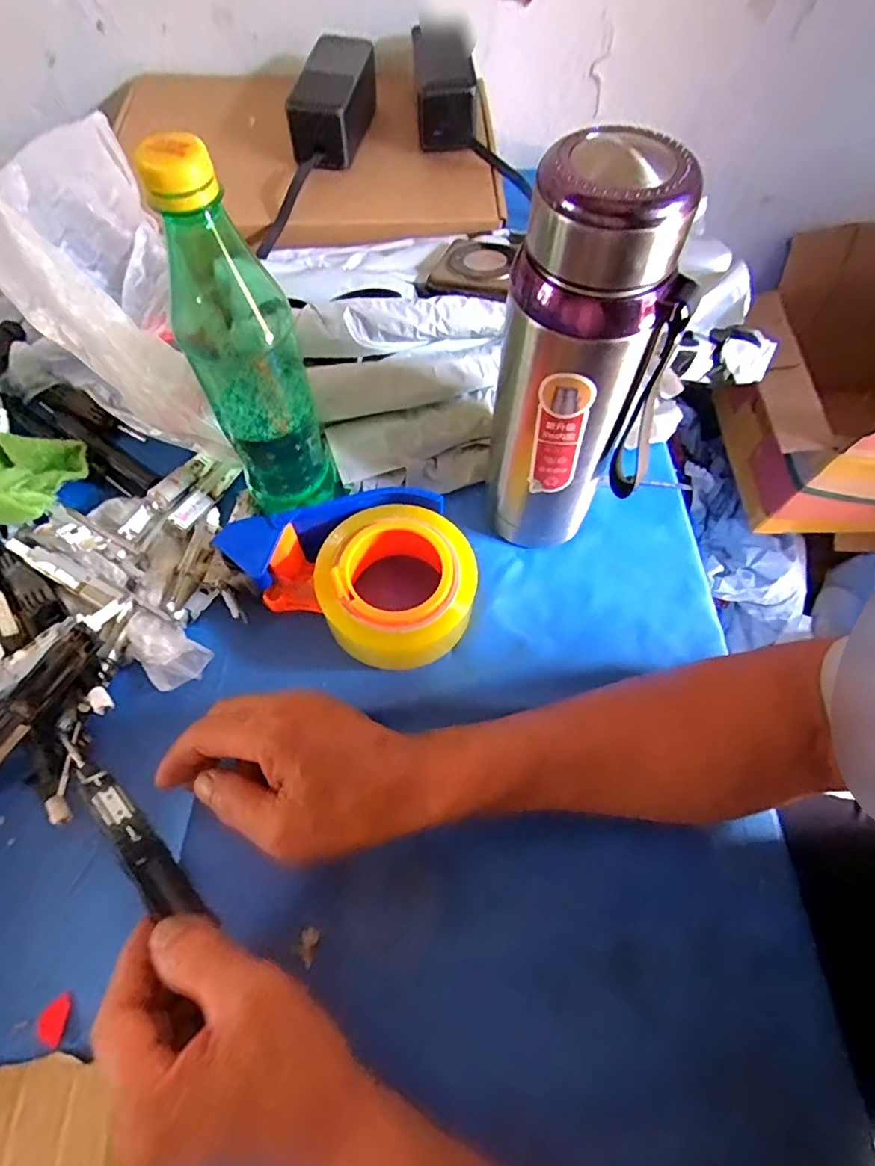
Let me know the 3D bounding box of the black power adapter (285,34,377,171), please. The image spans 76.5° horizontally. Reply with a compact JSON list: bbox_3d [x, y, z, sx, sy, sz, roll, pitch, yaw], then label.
[{"bbox_3d":[-0.096,-0.454,0.521,0.058,0.052,0.141,10,62,5],"label":"black power adapter"}]

